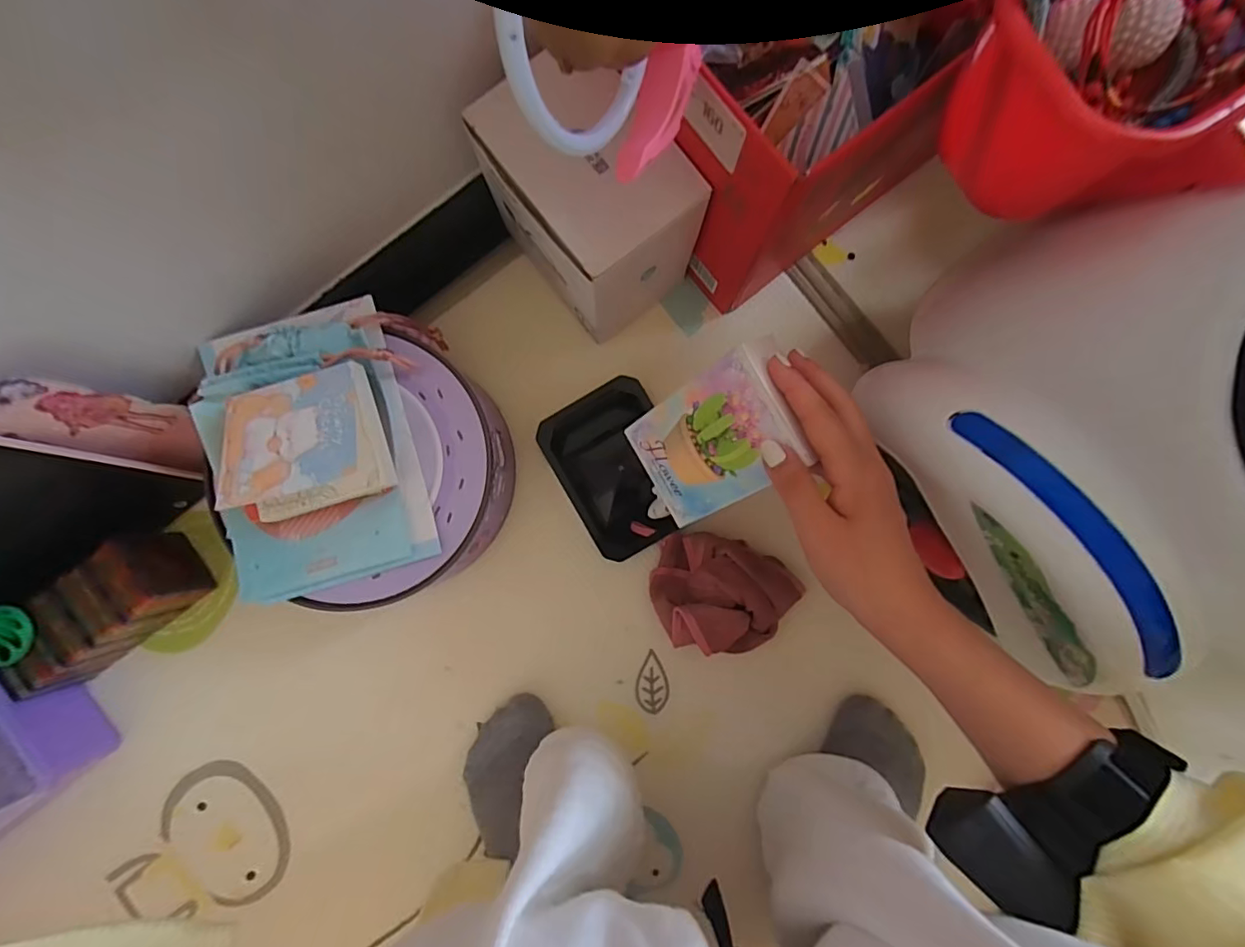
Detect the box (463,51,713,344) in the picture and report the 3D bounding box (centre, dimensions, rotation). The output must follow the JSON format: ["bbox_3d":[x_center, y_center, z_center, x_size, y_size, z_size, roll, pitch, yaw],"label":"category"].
[{"bbox_3d":[-0.020,-0.194,0.408,0.097,0.147,0.122,-39,88,-2],"label":"box"}]

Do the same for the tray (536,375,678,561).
[{"bbox_3d":[-0.002,-0.004,0.452,0.096,0.040,0.135,-28,88,-1],"label":"tray"}]

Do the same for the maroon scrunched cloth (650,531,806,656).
[{"bbox_3d":[0.084,0.099,0.443,0.115,0.044,0.088,7,87,0],"label":"maroon scrunched cloth"}]

